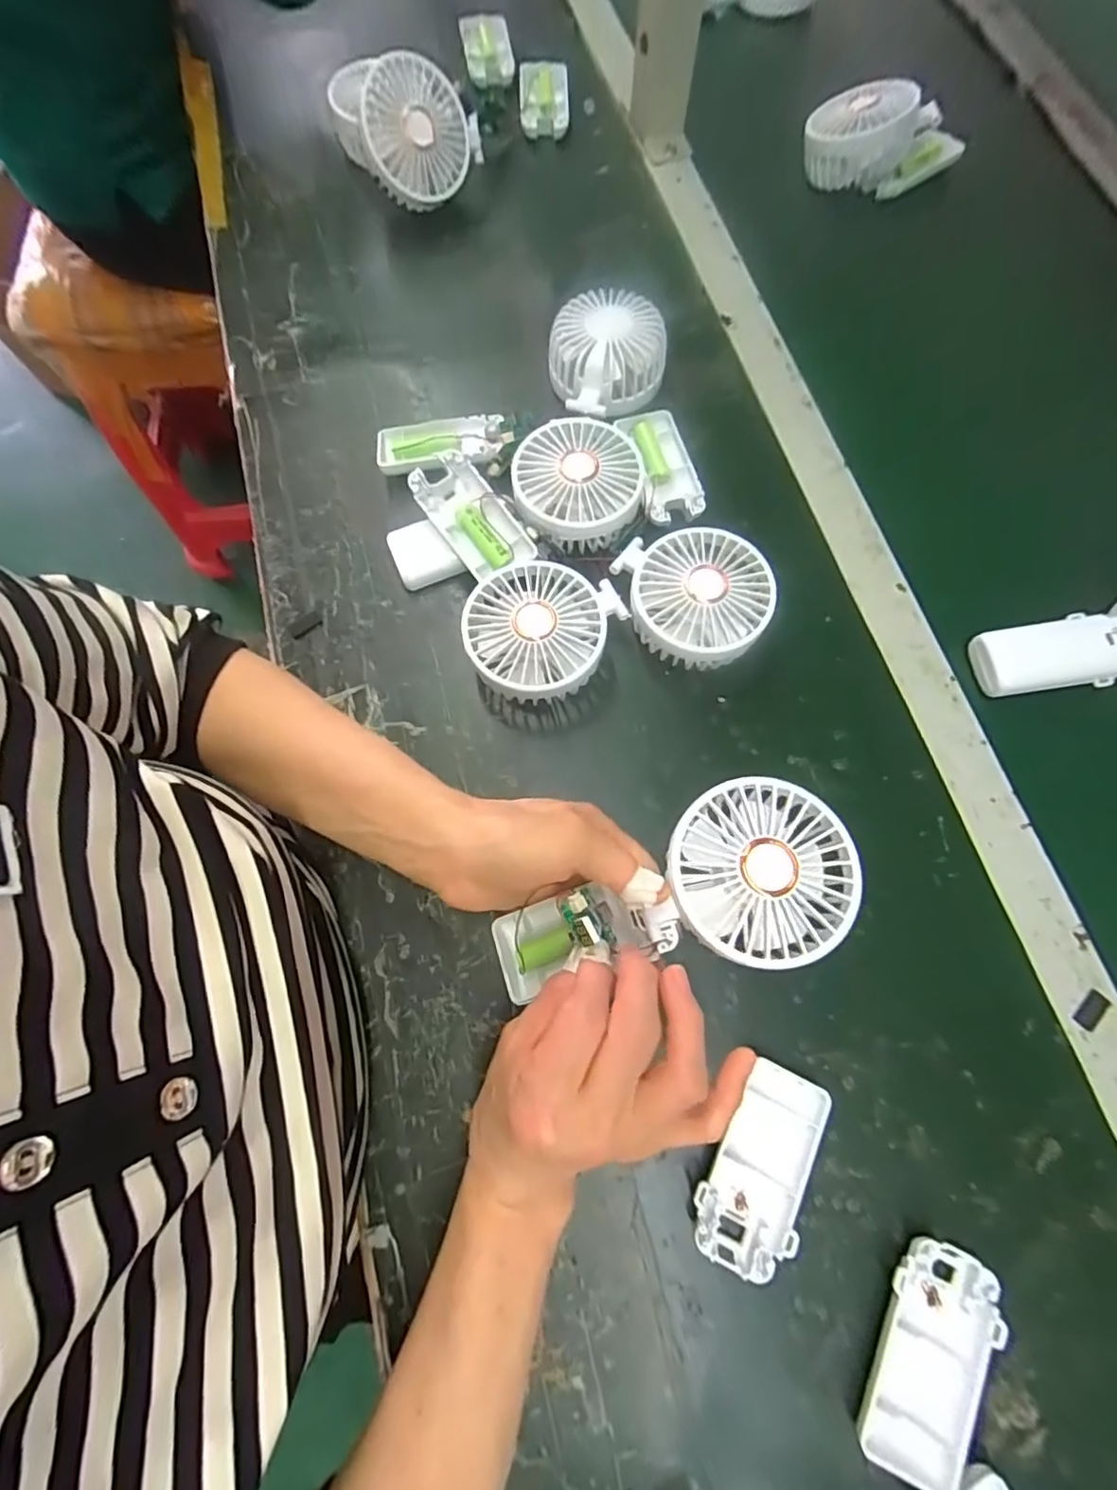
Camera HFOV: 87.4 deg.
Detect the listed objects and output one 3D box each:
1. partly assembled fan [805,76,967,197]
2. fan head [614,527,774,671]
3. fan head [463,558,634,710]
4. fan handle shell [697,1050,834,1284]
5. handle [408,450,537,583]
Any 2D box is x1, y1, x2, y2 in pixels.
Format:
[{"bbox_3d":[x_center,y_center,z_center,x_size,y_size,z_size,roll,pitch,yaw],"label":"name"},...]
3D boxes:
[{"bbox_3d":[0.288,-0.541,0.522,0.128,0.072,0.073,-26,75,-8],"label":"partly assembled fan"},{"bbox_3d":[0.086,-0.092,0.378,0.092,0.046,0.091,-5,73,-2],"label":"fan head"},{"bbox_3d":[-0.013,-0.071,0.374,0.087,0.046,0.098,27,75,8],"label":"fan head"},{"bbox_3d":[0.106,0.219,0.304,0.050,0.020,0.096,31,75,9],"label":"fan handle shell"},{"bbox_3d":[-0.056,-0.151,0.387,0.046,0.021,0.093,-35,82,-7],"label":"handle"}]

